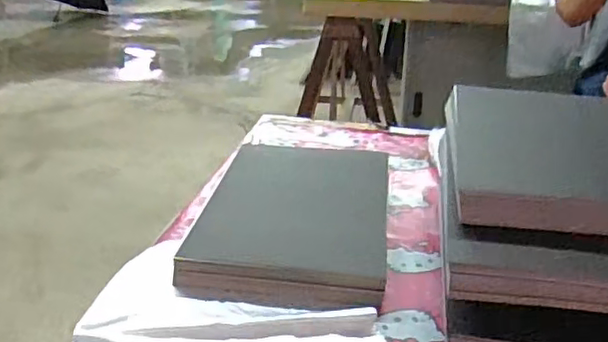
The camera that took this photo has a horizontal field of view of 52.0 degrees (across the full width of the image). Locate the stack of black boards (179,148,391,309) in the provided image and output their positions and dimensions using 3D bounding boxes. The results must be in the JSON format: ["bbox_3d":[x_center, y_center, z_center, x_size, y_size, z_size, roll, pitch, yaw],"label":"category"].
[{"bbox_3d":[-0.005,0.050,0.904,0.252,0.042,0.416,5,26,8],"label":"stack of black boards"}]

